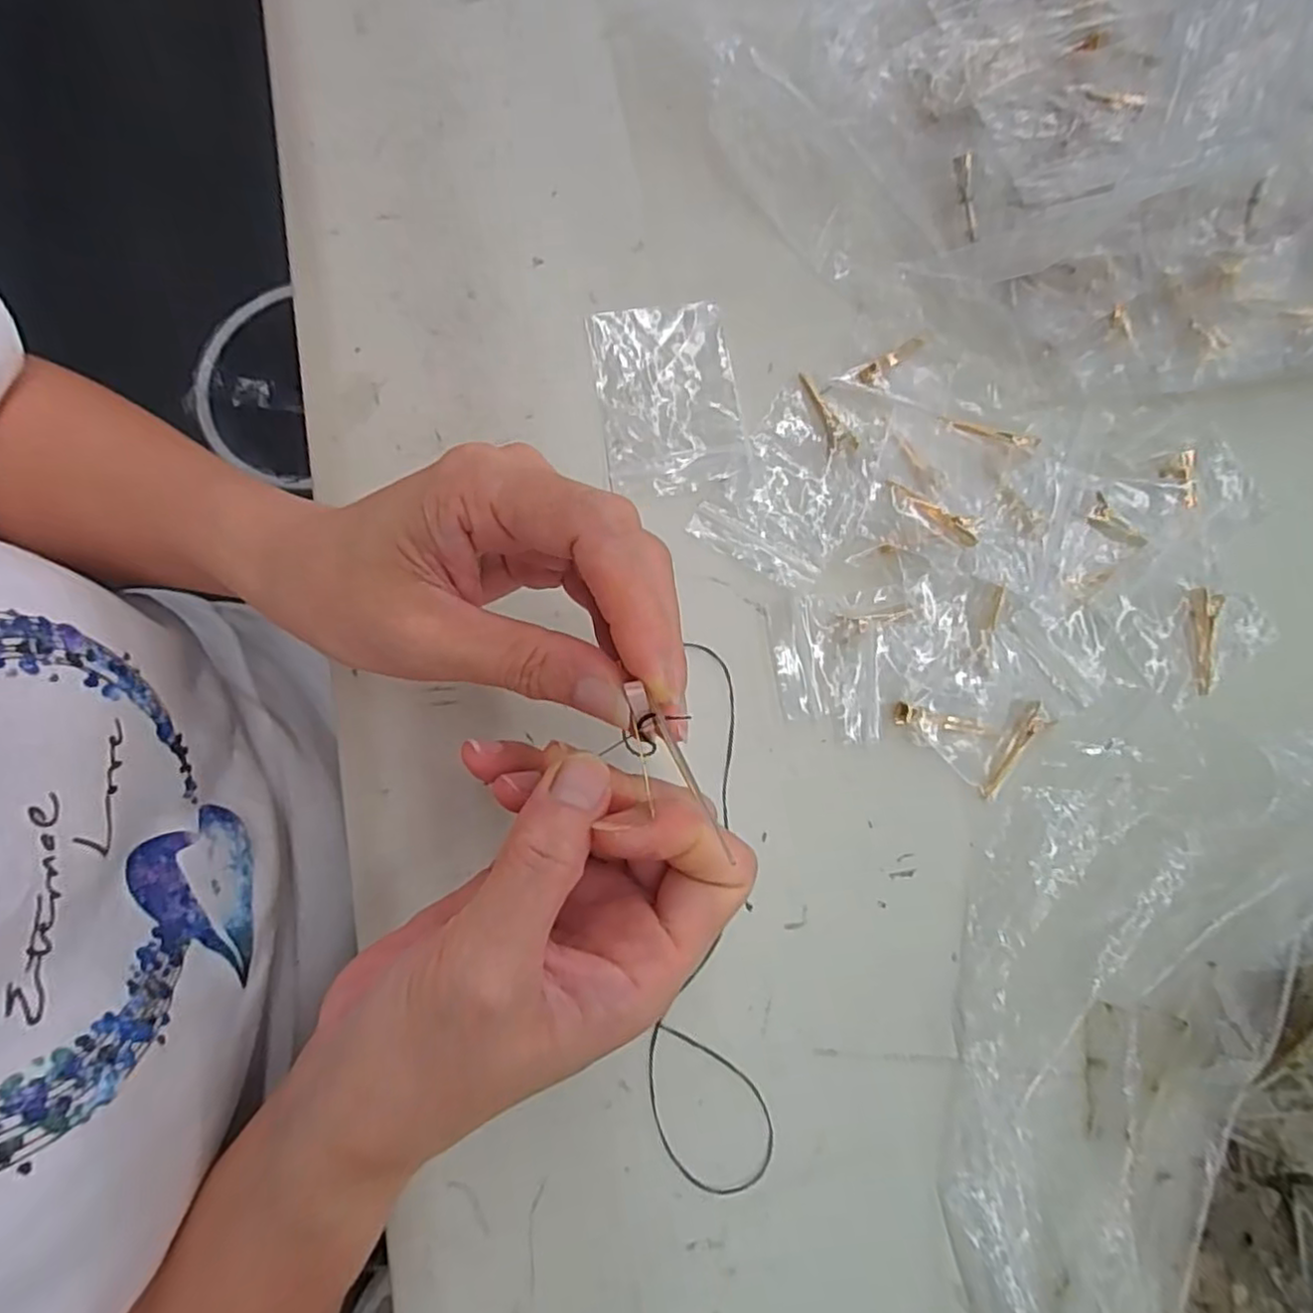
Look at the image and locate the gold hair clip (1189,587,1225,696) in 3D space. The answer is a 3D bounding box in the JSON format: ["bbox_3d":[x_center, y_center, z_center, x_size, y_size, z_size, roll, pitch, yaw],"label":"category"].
[{"bbox_3d":[0.228,-0.007,0.286,0.015,0.004,0.043,12,80,3],"label":"gold hair clip"}]

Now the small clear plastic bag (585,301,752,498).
[{"bbox_3d":[0.004,-0.115,0.302,0.059,0.006,0.088,-9,80,-1],"label":"small clear plastic bag"}]

